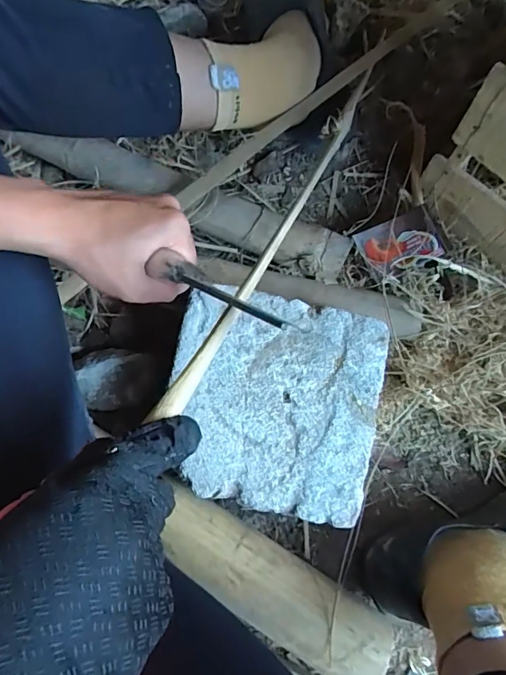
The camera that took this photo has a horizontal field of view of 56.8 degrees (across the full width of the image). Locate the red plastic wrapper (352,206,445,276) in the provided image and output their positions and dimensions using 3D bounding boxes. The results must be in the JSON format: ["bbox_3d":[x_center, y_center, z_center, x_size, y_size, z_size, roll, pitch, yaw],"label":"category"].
[{"bbox_3d":[0.164,-0.104,0.523,0.080,0.010,0.068,-24,64,7],"label":"red plastic wrapper"}]

